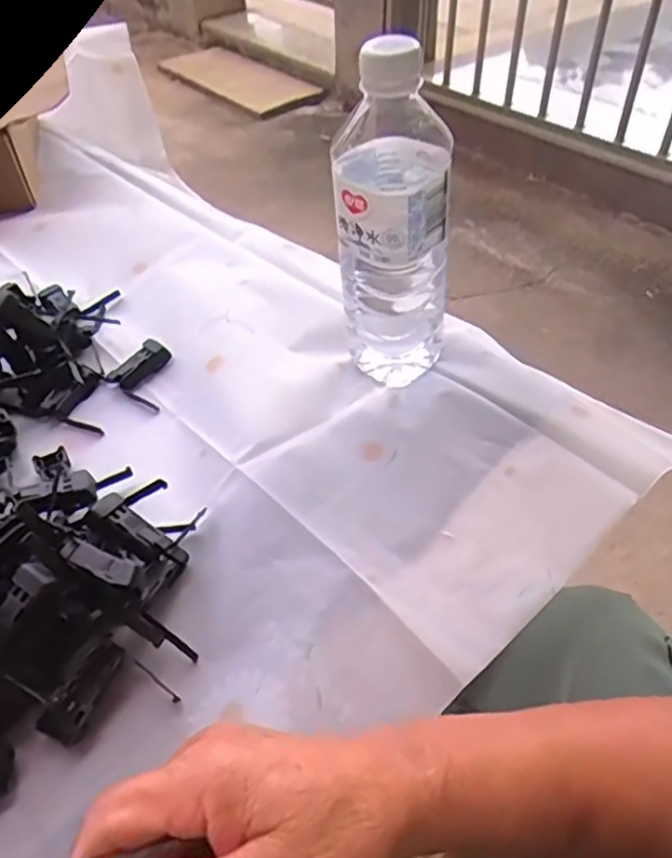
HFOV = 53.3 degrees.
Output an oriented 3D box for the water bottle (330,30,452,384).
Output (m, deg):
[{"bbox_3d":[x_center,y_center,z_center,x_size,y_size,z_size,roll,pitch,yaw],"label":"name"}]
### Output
[{"bbox_3d":[0.037,-0.126,0.421,0.069,0.203,0.069,2,48,6],"label":"water bottle"}]

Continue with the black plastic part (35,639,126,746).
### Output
[{"bbox_3d":[-0.122,0.126,0.327,0.019,0.012,0.050,15,49,18],"label":"black plastic part"}]

